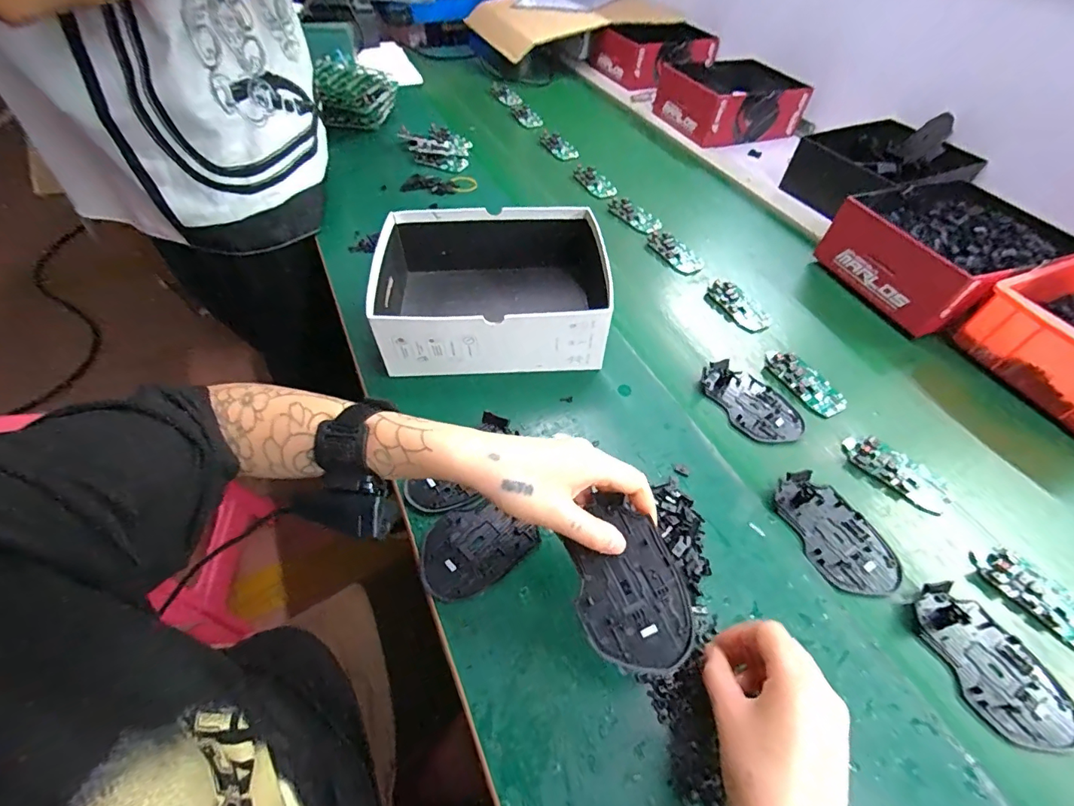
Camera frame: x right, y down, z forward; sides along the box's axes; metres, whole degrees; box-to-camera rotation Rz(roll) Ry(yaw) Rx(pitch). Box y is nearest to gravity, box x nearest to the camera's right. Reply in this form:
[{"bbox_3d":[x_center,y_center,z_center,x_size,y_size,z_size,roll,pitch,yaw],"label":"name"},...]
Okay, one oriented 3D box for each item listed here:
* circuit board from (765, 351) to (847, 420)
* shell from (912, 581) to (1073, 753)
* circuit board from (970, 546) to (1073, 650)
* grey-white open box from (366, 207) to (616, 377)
[{"bbox_3d":[0.305,-0.027,0.527,0.044,0.006,0.099,-21,56,-18],"label":"circuit board"},{"bbox_3d":[0.347,0.199,0.354,0.070,0.009,0.112,-13,53,-12],"label":"shell"},{"bbox_3d":[0.422,0.160,0.384,0.045,0.007,0.092,-28,58,-22],"label":"circuit board"},{"bbox_3d":[-0.050,-0.129,0.533,0.244,0.092,0.190,-2,52,-4],"label":"grey-white open box"}]

